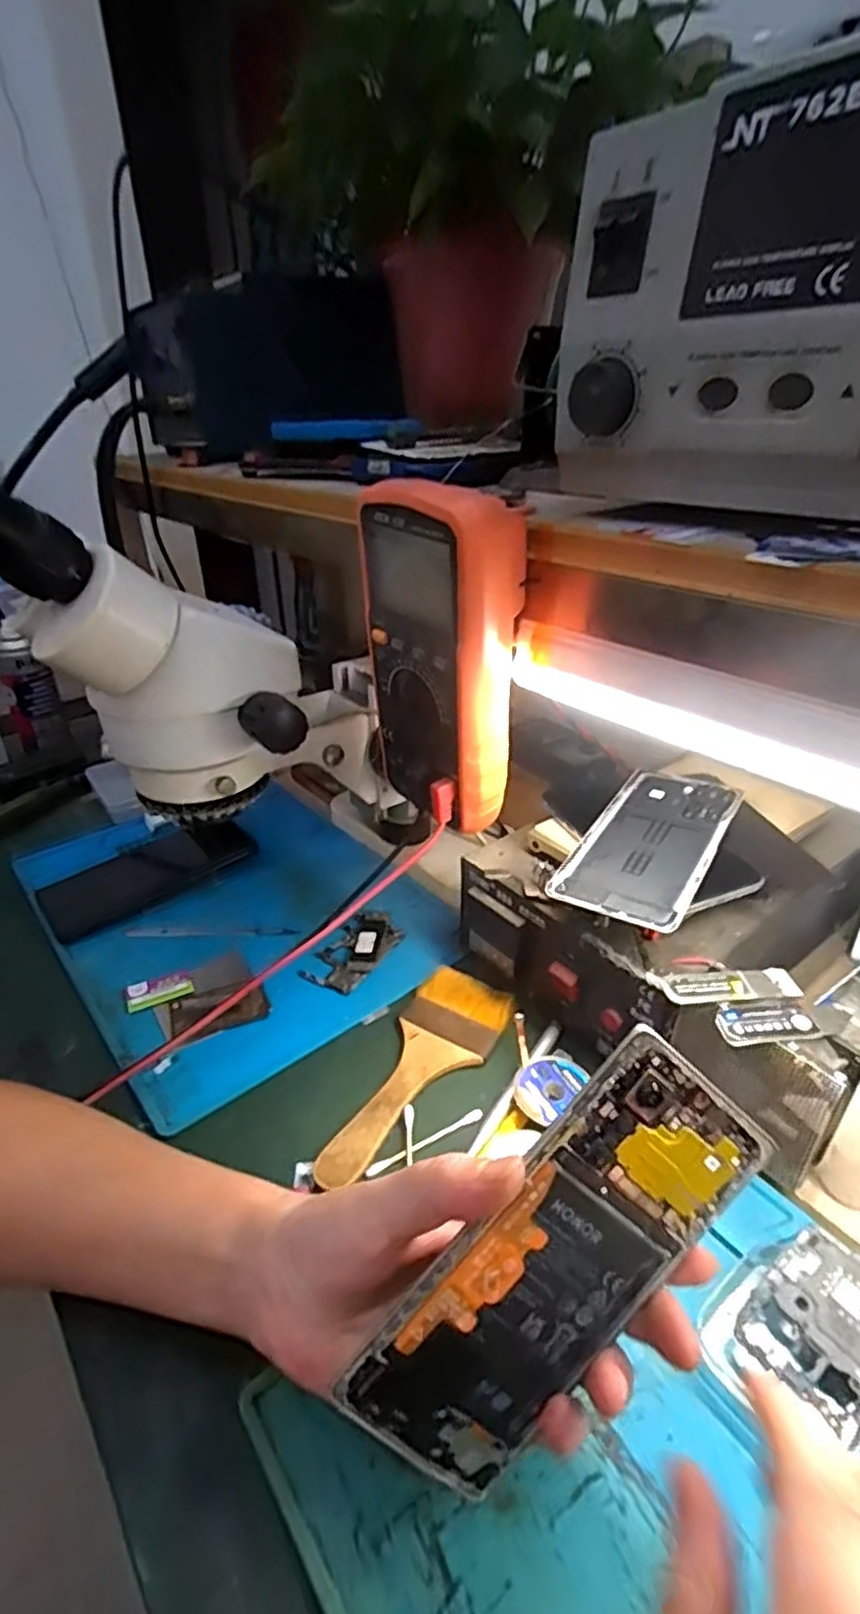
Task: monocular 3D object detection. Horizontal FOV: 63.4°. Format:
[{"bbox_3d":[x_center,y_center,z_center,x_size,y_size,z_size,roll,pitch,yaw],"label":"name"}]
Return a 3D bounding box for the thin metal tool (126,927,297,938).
[{"bbox_3d":[-0.165,0.095,0.528,0.128,0.004,0.012,-1,30,3],"label":"thin metal tool"}]

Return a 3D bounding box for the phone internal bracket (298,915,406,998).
[{"bbox_3d":[-0.053,0.104,0.504,0.042,0.010,0.077,19,36,31],"label":"phone internal bracket"}]

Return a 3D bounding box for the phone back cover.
[{"bbox_3d":[0.136,0.020,0.426,0.073,0.011,0.152,17,35,29],"label":"phone back cover"}]

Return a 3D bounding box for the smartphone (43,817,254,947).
[{"bbox_3d":[-0.236,0.052,0.584,0.161,0.014,0.075,-27,48,-28],"label":"smartphone"}]

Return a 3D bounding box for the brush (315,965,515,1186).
[{"bbox_3d":[-0.007,0.158,0.415,0.062,0.007,0.160,15,34,27],"label":"brush"}]

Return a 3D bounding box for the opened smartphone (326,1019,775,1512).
[{"bbox_3d":[0.047,0.158,0.239,0.158,0.069,0.004,-49,11,-4],"label":"opened smartphone"}]

